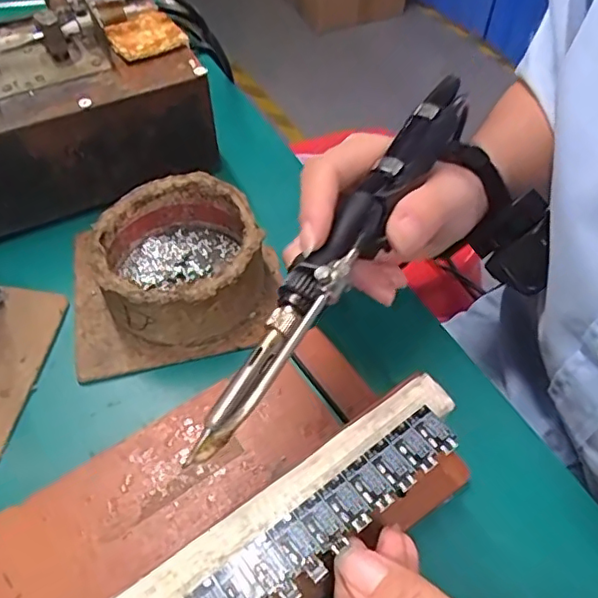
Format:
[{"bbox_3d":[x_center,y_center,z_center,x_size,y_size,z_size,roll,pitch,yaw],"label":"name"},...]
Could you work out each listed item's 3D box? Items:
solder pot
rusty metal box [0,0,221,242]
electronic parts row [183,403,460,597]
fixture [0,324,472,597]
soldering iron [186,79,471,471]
[{"bbox_3d":[-0.060,-0.020,0.292,0.080,0.041,0.082,1,52,-1],"label":"solder pot"},{"bbox_3d":[-0.136,-0.116,0.335,0.150,0.085,0.104,-20,55,-16],"label":"rusty metal box"},{"bbox_3d":[0.013,0.075,0.198,0.107,0.004,0.023,-33,60,-22],"label":"electronic parts row"},{"bbox_3d":[-0.044,0.083,0.213,0.209,0.042,0.100,-27,57,-20],"label":"fixture"},{"bbox_3d":[0.023,-0.029,0.227,0.022,0.019,0.210,27,64,19],"label":"soldering iron"}]

